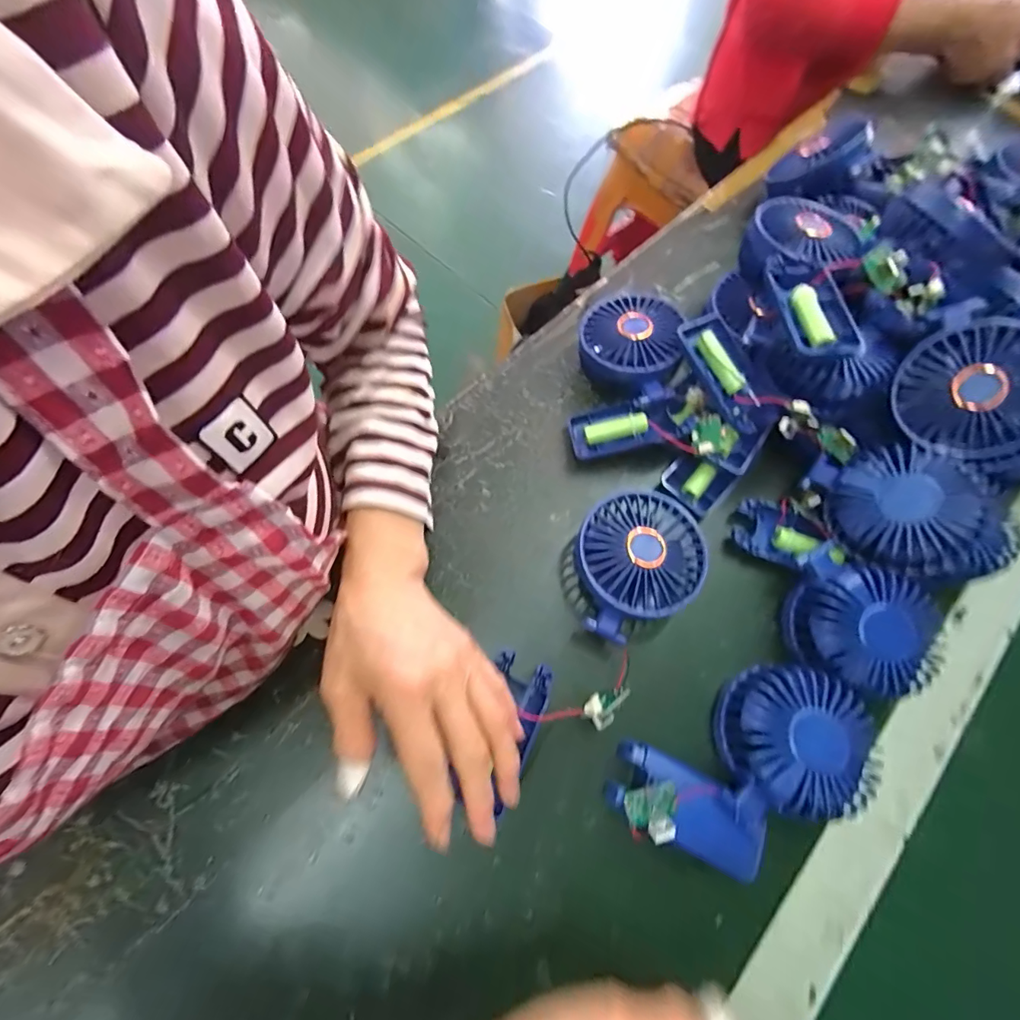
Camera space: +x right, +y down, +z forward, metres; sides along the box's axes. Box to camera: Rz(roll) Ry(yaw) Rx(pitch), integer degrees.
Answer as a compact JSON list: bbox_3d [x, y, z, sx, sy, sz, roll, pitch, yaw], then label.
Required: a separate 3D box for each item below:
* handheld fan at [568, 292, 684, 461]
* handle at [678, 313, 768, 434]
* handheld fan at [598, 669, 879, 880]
[{"bbox_3d":[0.096,-0.113,0.385,0.079,0.054,0.142,7,68,0],"label":"handheld fan"},{"bbox_3d":[0.166,-0.106,0.354,0.040,0.017,0.094,-25,84,-11],"label":"handle"},{"bbox_3d":[0.144,0.160,0.280,0.156,0.046,0.090,-27,72,-12],"label":"handheld fan"}]

